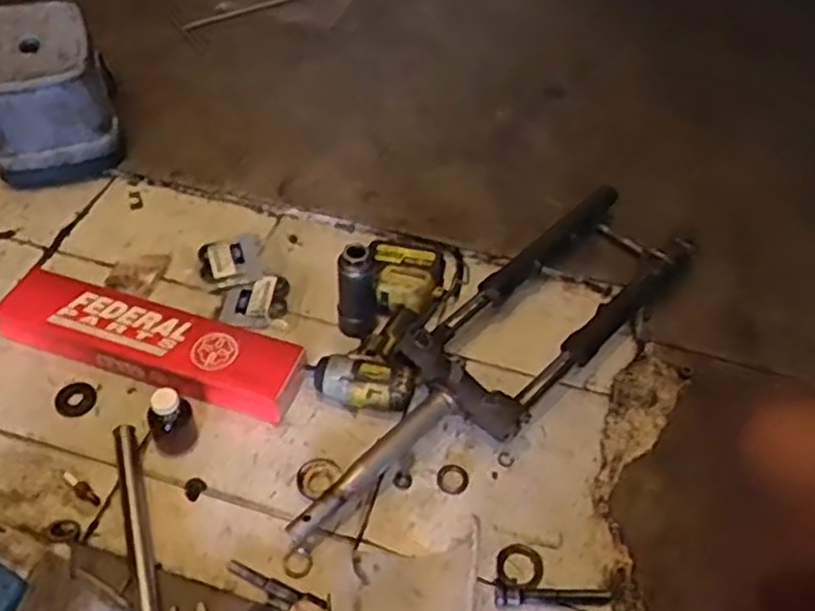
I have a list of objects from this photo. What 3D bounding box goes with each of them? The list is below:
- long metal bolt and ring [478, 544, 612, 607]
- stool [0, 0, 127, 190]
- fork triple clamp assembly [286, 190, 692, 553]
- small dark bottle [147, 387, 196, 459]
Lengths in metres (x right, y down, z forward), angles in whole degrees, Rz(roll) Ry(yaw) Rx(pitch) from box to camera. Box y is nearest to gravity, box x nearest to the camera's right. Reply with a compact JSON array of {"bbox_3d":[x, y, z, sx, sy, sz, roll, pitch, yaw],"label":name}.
[{"bbox_3d":[0.153,0.303,0.862,0.136,0.016,0.071,0,51,-6],"label":"long metal bolt and ring"},{"bbox_3d":[-0.596,-0.355,1.278,0.199,0.188,0.244,-11,51,-12],"label":"stool"},{"bbox_3d":[0.115,0.063,1.007,0.694,0.110,0.194,-36,59,-29],"label":"fork triple clamp assembly"},{"bbox_3d":[-0.288,0.143,0.930,0.052,0.095,0.044,-10,50,-11],"label":"small dark bottle"}]

